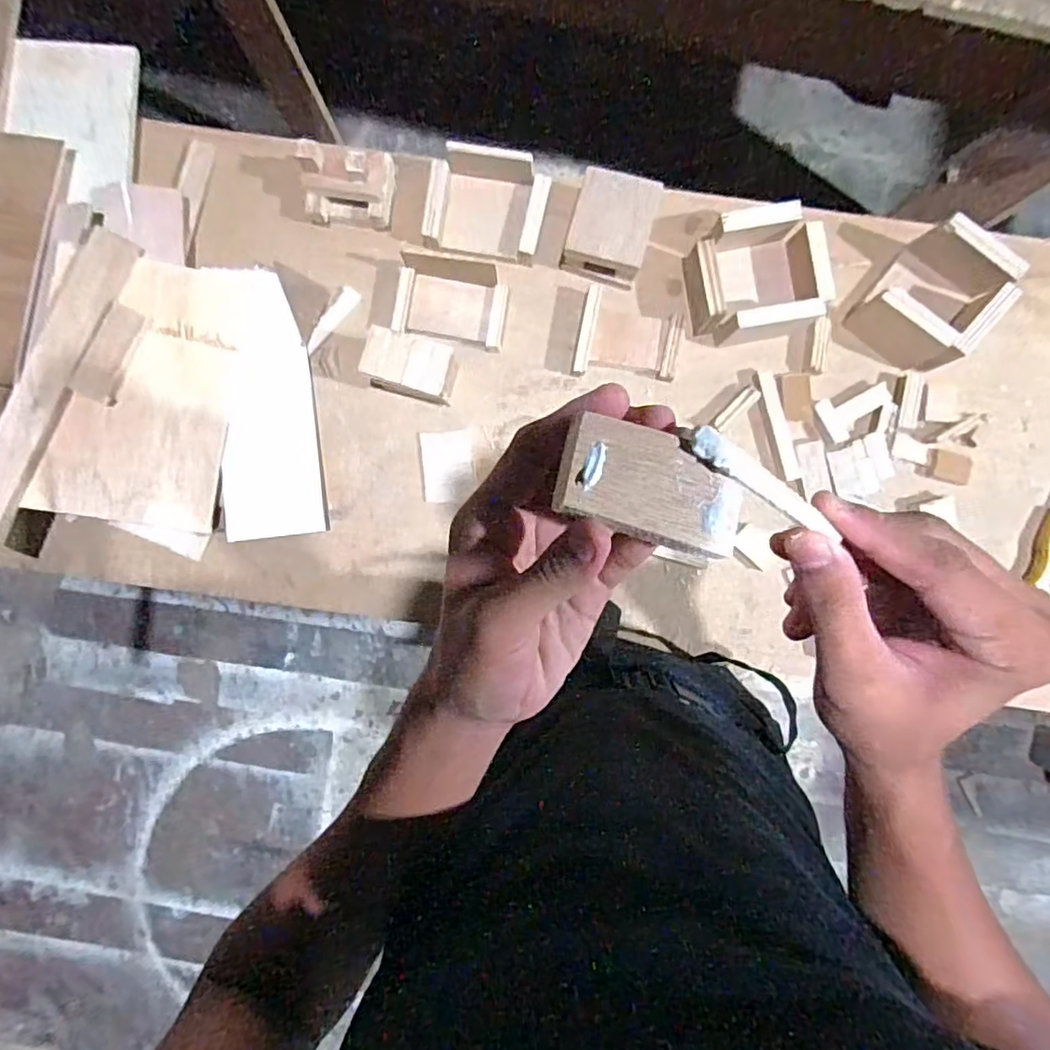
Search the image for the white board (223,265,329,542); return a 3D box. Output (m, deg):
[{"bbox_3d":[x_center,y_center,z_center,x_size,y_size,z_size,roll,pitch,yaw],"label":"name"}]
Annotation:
[{"bbox_3d":[-0.285,-0.134,0.673,0.100,0.016,0.291,-5,91,-16],"label":"white board"}]

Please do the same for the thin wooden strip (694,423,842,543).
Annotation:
[{"bbox_3d":[0.088,-0.015,0.222,0.063,0.004,0.011,32,92,-11],"label":"thin wooden strip"}]

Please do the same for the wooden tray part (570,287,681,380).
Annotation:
[{"bbox_3d":[0.116,-0.210,0.680,0.114,0.029,0.094,8,91,1],"label":"wooden tray part"}]

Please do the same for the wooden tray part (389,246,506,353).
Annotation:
[{"bbox_3d":[-0.080,-0.248,0.659,0.123,0.041,0.087,9,92,1],"label":"wooden tray part"}]

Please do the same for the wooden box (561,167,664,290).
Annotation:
[{"bbox_3d":[0.092,-0.319,0.650,0.086,0.054,0.096,17,92,1],"label":"wooden box"}]

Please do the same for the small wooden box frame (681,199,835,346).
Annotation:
[{"bbox_3d":[0.249,-0.270,0.654,0.133,0.060,0.121,-9,91,1],"label":"small wooden box frame"}]

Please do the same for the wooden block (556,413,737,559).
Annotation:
[{"bbox_3d":[0.047,-0.014,0.217,0.065,0.011,0.037,15,92,0],"label":"wooden block"}]

